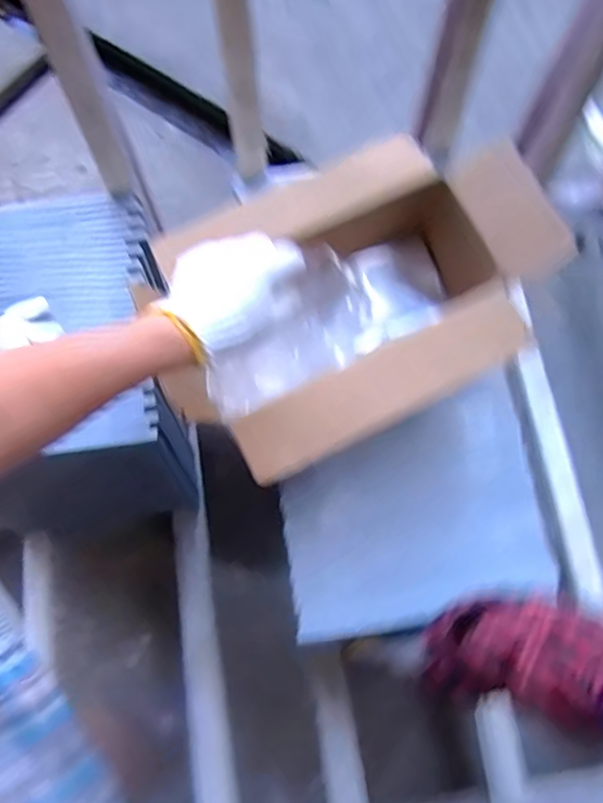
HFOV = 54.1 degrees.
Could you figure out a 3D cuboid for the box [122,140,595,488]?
[{"bbox_3d":[0.074,-0.113,0.674,0.395,0.156,0.272,-28,77,-6],"label":"box"}]

